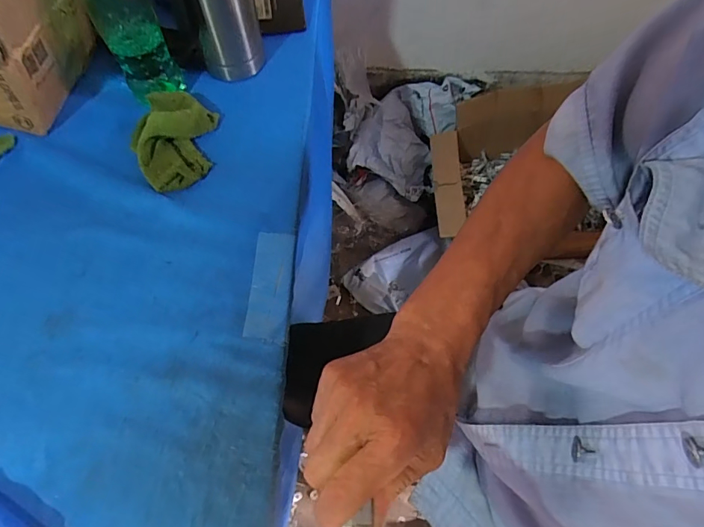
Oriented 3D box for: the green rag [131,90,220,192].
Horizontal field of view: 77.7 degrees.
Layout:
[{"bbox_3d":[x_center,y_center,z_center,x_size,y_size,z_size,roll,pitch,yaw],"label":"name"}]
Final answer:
[{"bbox_3d":[-0.201,-0.141,0.489,0.083,0.033,0.124,0,64,0],"label":"green rag"}]

